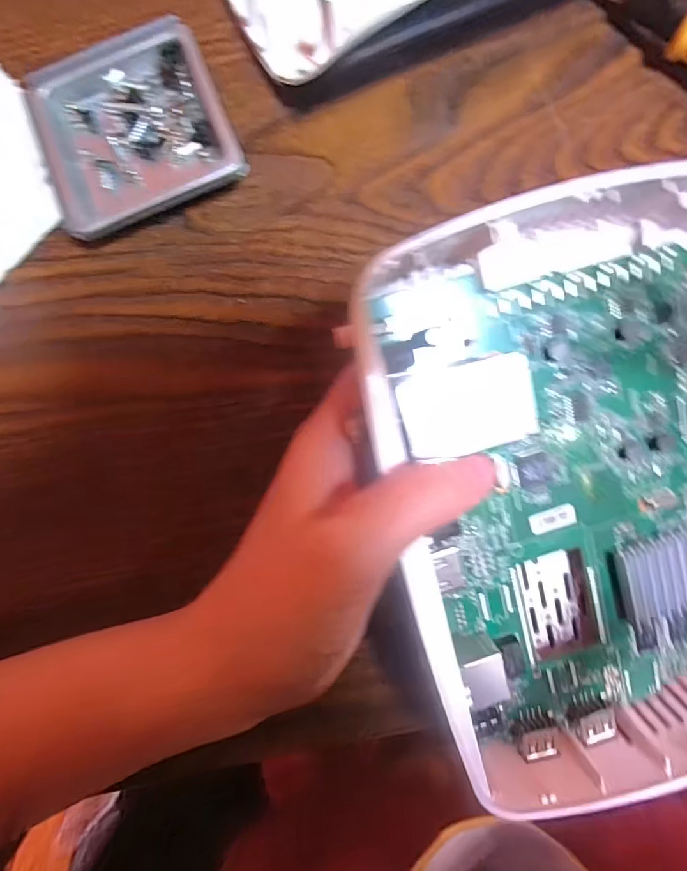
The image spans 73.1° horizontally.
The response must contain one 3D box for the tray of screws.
[{"bbox_3d":[-0.080,-0.117,0.179,0.068,0.017,0.073,-22,89,0],"label":"tray of screws"}]

